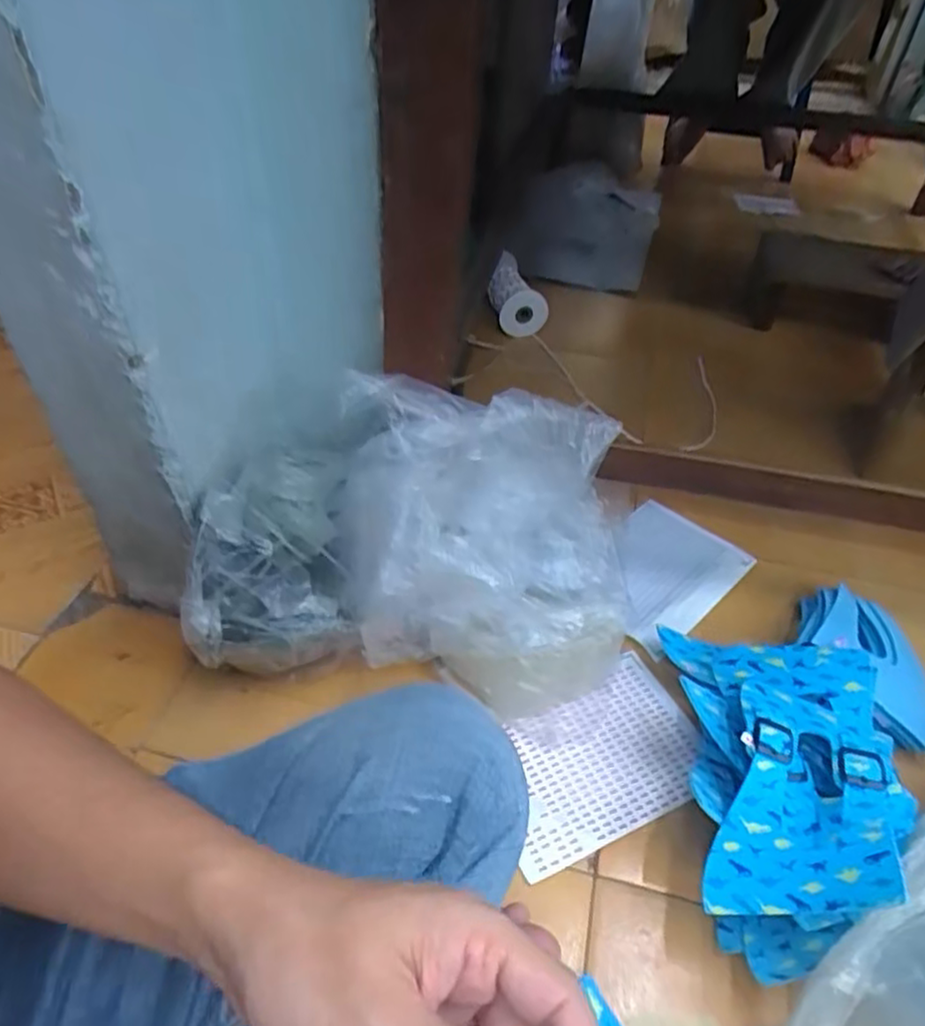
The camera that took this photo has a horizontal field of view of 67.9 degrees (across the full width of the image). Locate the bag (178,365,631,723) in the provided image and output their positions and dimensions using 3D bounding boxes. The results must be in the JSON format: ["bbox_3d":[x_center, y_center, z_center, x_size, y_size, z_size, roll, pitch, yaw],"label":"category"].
[{"bbox_3d":[-0.039,0.040,0.620,0.379,0.256,0.176,4,44,1],"label":"bag"}]

